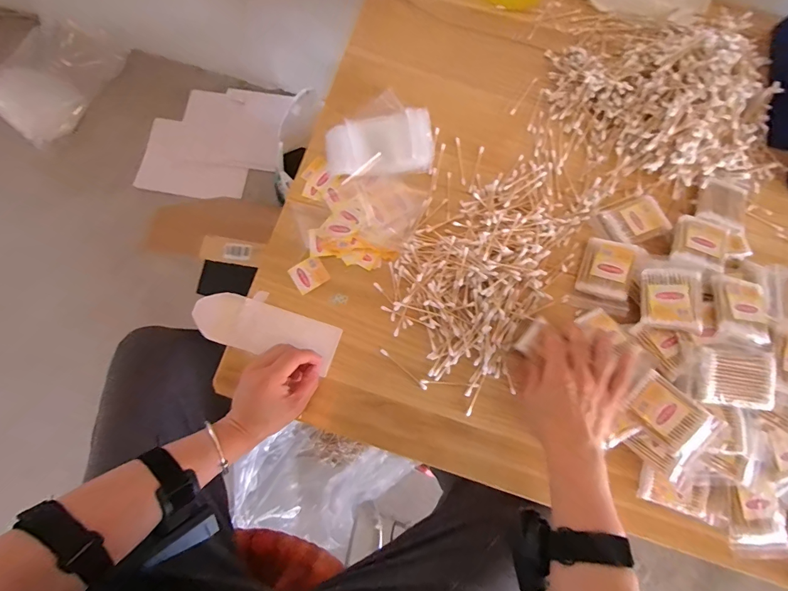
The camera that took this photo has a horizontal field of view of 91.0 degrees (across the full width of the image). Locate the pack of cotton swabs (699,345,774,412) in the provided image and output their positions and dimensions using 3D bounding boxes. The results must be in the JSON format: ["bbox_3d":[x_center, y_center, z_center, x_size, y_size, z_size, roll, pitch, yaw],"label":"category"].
[{"bbox_3d":[0.387,0.091,0.437,0.076,0.014,0.067,7,78,0],"label":"pack of cotton swabs"}]

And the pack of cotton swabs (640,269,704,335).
[{"bbox_3d":[0.338,0.004,0.470,0.059,0.017,0.080,4,70,22],"label":"pack of cotton swabs"}]

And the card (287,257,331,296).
[{"bbox_3d":[-0.116,-0.029,0.526,0.045,0.004,0.042,-33,80,-6],"label":"card"}]

